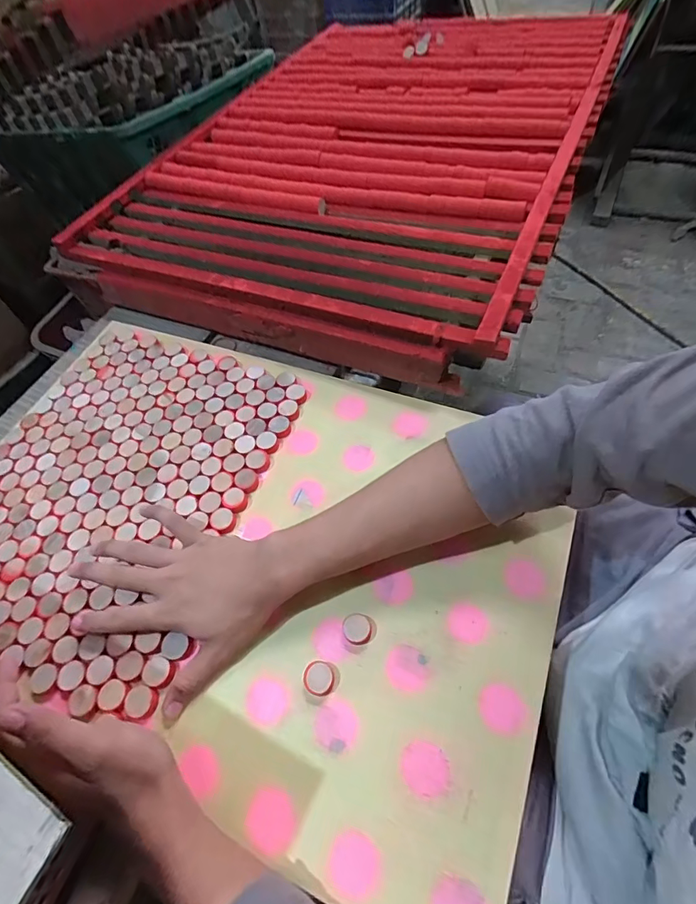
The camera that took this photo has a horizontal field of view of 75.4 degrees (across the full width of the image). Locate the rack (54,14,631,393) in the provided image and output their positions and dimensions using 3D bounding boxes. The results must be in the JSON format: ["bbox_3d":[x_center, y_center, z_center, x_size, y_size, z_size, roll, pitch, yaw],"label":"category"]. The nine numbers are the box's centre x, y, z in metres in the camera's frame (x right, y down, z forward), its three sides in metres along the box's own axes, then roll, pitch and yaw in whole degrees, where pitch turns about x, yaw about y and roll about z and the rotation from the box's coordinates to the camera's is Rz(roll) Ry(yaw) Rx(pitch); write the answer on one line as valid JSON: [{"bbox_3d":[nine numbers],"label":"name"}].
[{"bbox_3d":[0.040,-0.466,0.676,0.582,0.083,0.782,20,62,16],"label":"rack"}]

